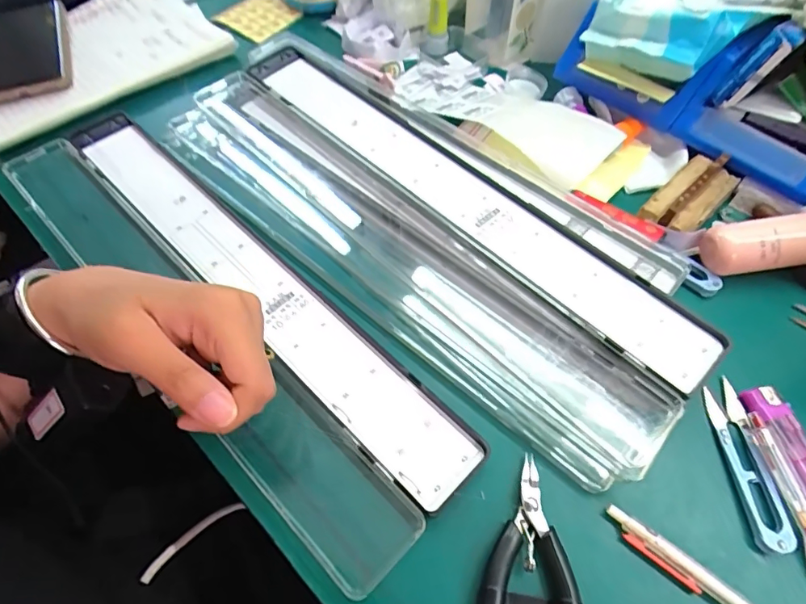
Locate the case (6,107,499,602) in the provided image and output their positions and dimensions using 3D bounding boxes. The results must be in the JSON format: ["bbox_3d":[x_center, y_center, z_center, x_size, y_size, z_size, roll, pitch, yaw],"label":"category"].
[{"bbox_3d":[-0.138,-0.007,0.347,0.427,0.025,0.111,40,66,22],"label":"case"}]

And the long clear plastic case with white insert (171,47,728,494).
[{"bbox_3d":[0.015,-0.070,0.367,0.433,0.025,0.164,39,66,21],"label":"long clear plastic case with white insert"}]

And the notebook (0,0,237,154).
[{"bbox_3d":[-0.307,-0.233,0.452,0.237,0.020,0.149,-34,64,-19],"label":"notebook"}]

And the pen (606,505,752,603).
[{"bbox_3d":[0.170,0.156,0.250,0.138,0.013,0.012,34,64,19],"label":"pen"}]

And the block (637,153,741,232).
[{"bbox_3d":[0.231,-0.088,0.382,0.093,0.021,0.039,-40,66,-22],"label":"block"}]

